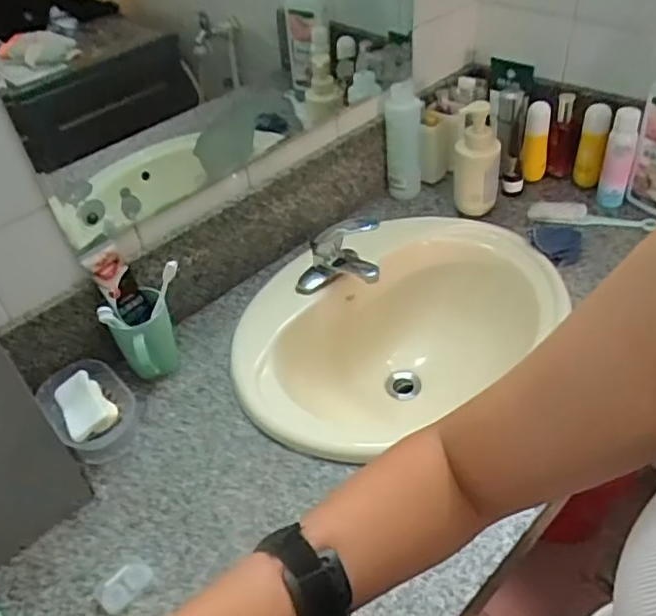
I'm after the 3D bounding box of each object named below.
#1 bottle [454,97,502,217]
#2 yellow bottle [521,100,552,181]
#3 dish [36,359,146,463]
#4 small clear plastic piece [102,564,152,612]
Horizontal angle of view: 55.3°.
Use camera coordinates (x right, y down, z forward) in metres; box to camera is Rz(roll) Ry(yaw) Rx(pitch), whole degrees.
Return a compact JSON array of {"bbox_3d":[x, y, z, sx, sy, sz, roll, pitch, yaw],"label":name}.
[{"bbox_3d":[0.259,-0.254,1.091,0.077,0.196,0.102,7,44,15],"label":"bottle"},{"bbox_3d":[0.393,-0.315,1.187,0.052,0.150,0.057,5,19,12],"label":"yellow bottle"},{"bbox_3d":[-0.320,0.138,0.848,0.107,0.062,0.135,-35,49,-28],"label":"dish"},{"bbox_3d":[-0.219,0.300,0.676,0.055,0.009,0.037,-34,48,-27],"label":"small clear plastic piece"}]

